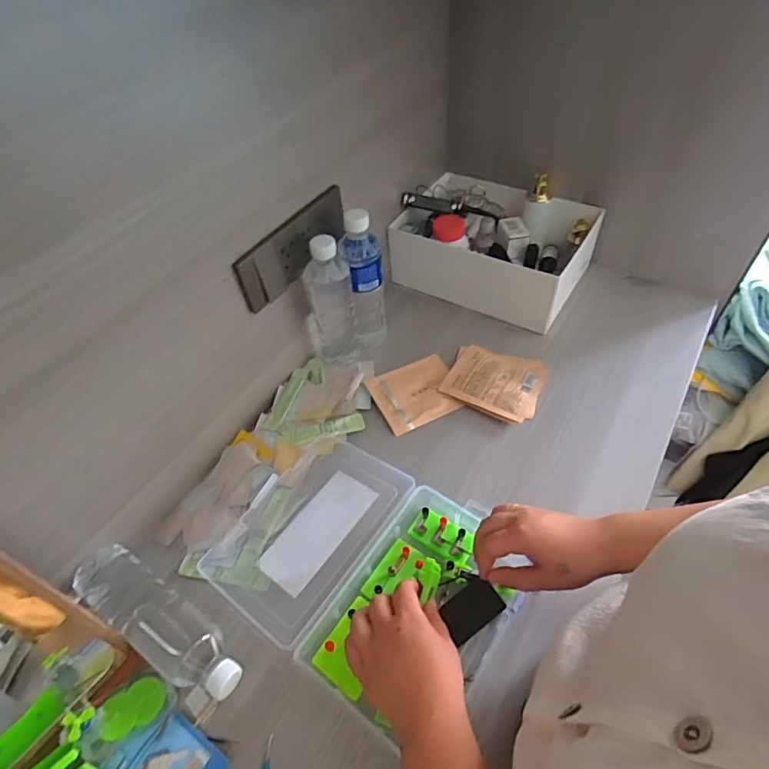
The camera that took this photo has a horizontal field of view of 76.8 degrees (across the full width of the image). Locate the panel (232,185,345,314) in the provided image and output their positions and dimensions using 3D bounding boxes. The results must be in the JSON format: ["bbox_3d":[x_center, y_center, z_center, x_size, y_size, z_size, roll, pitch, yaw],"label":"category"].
[{"bbox_3d":[-0.112,-0.173,0.622,0.017,0.075,0.185,22,56,31],"label":"panel"}]

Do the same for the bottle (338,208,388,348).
[{"bbox_3d":[-0.030,-0.151,0.712,0.060,0.222,0.056,-5,52,0],"label":"bottle"}]

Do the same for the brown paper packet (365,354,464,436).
[{"bbox_3d":[0.047,0.009,0.714,0.120,0.008,0.108,-22,56,-14],"label":"brown paper packet"}]

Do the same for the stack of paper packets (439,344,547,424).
[{"bbox_3d":[0.160,-0.006,0.707,0.132,0.017,0.113,21,57,16],"label":"stack of paper packets"}]

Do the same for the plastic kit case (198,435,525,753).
[{"bbox_3d":[-0.027,0.199,0.541,0.309,0.061,0.228,29,59,21],"label":"plastic kit case"}]

